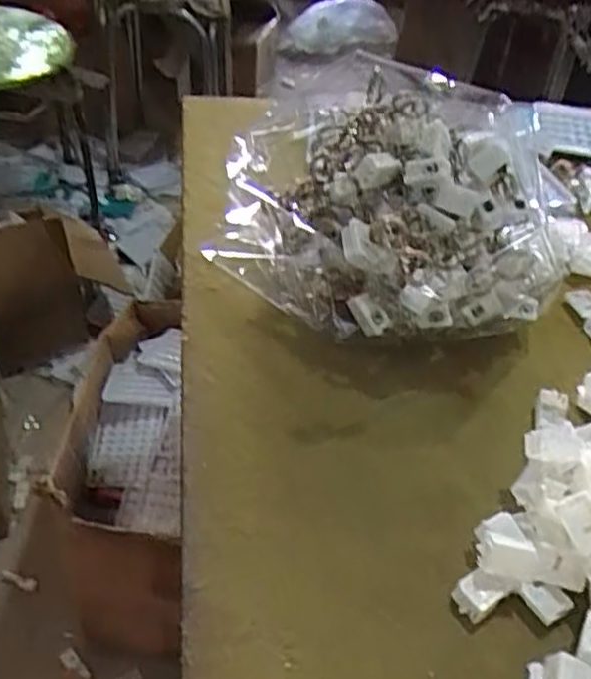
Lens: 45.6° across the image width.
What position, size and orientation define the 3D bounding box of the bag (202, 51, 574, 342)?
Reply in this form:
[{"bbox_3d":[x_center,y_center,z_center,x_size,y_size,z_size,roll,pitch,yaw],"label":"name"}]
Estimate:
[{"bbox_3d":[0.068,-0.099,0.492,0.230,0.120,0.189,32,50,27],"label":"bag"}]

